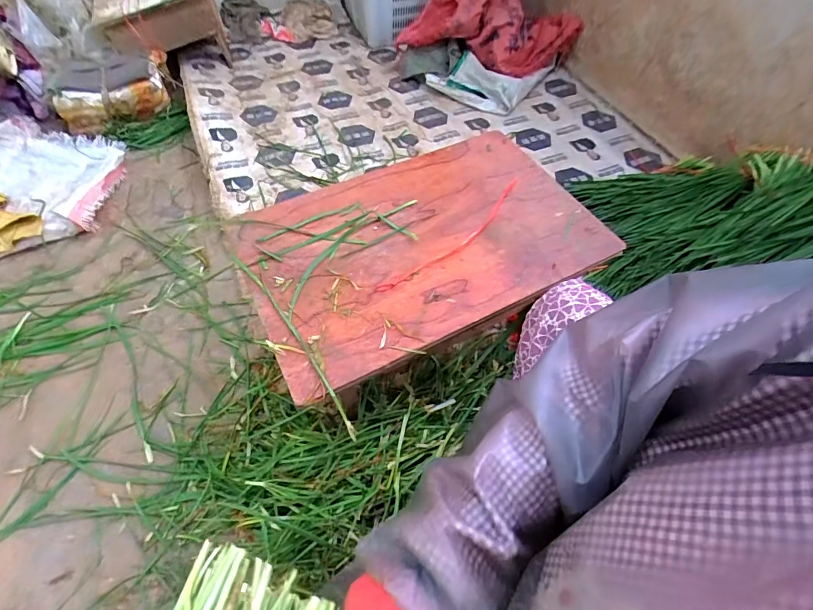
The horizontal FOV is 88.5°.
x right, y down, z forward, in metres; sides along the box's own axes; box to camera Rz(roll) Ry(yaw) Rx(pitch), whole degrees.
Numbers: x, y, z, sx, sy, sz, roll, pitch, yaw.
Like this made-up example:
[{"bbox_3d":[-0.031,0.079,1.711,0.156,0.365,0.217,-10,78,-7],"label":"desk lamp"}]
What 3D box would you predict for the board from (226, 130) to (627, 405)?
[{"bbox_3d":[0.028,-0.130,0.734,0.589,0.020,0.404,-23,55,-17],"label":"board"}]

